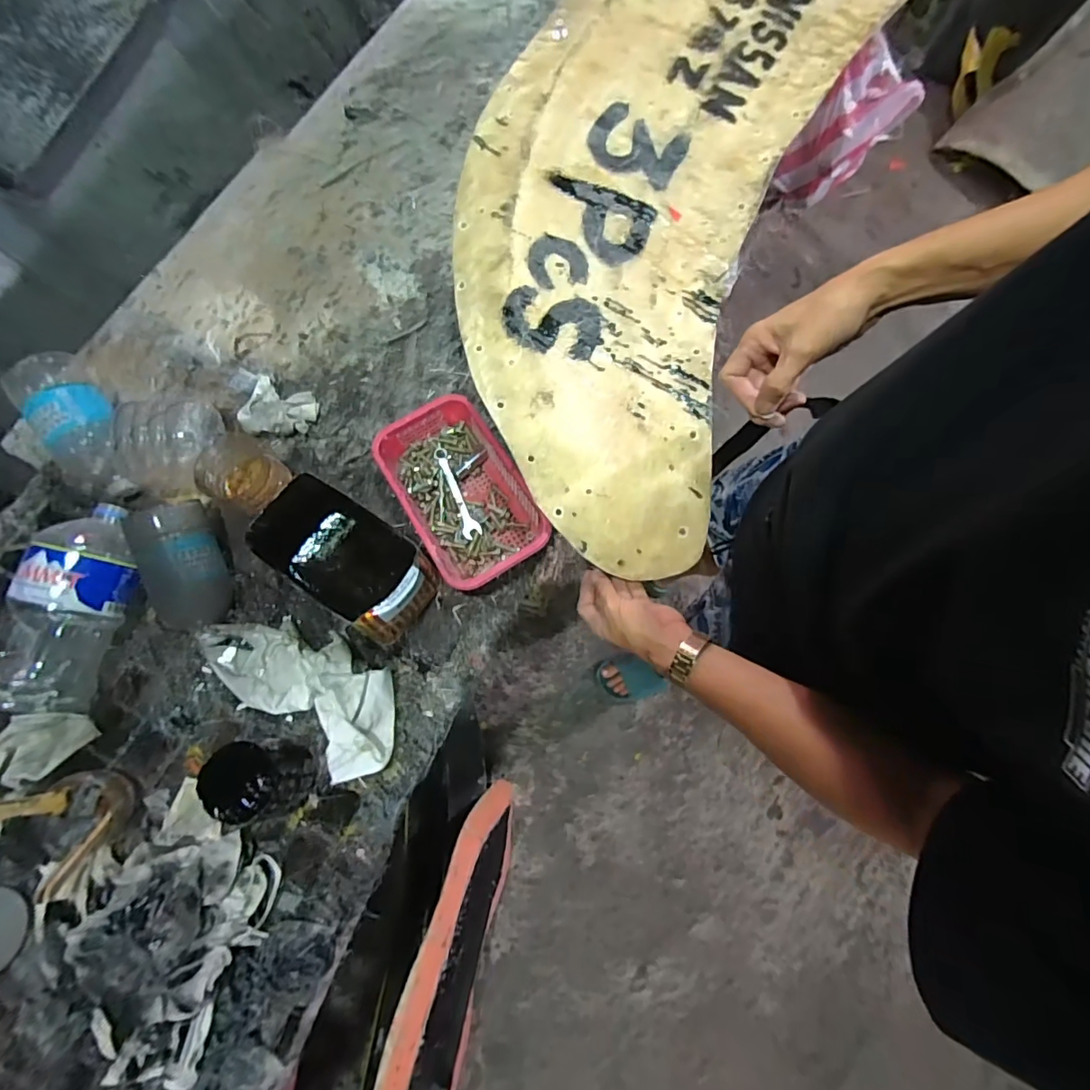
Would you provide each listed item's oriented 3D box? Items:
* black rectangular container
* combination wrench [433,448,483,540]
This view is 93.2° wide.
[{"bbox_3d":[-0.215,0.015,0.561,0.181,0.082,0.106,33,78,7],"label":"black rectangular container"},{"bbox_3d":[-0.108,-0.064,0.613,0.021,0.008,0.122,-24,77,-7],"label":"combination wrench"}]

